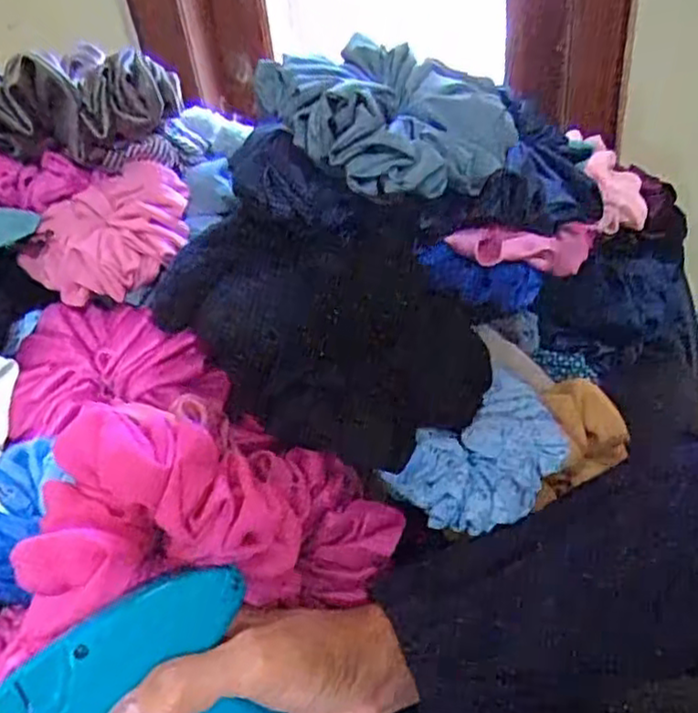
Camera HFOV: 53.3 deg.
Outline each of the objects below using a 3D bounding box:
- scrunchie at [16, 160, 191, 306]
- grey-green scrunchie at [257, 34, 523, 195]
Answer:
[{"bbox_3d":[-0.136,-0.074,0.407,0.075,0.044,0.099,24,46,37],"label":"scrunchie"},{"bbox_3d":[0.020,-0.125,0.366,0.106,0.064,0.104,14,40,28],"label":"grey-green scrunchie"}]

